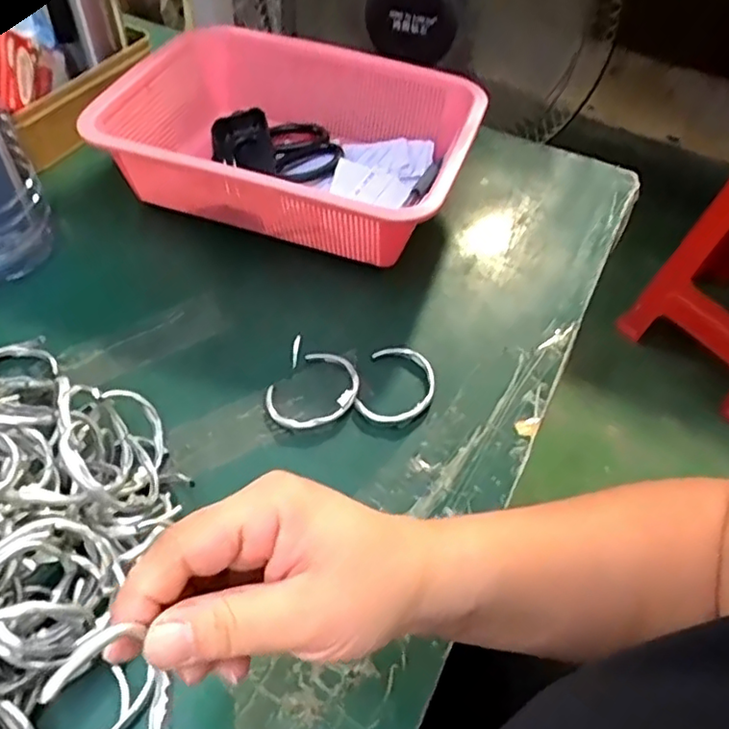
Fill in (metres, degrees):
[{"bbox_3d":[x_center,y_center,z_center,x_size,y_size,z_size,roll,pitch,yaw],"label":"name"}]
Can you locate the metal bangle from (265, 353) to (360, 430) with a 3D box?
[{"bbox_3d":[-0.034,0.018,0.436,0.053,0.012,0.067,37,57,24],"label":"metal bangle"}]

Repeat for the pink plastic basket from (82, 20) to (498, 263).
[{"bbox_3d":[-0.060,-0.190,0.554,0.295,0.092,0.206,17,51,10],"label":"pink plastic basket"}]

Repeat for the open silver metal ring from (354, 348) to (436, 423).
[{"bbox_3d":[0.025,0.014,0.445,0.050,0.006,0.067,15,51,8],"label":"open silver metal ring"}]

